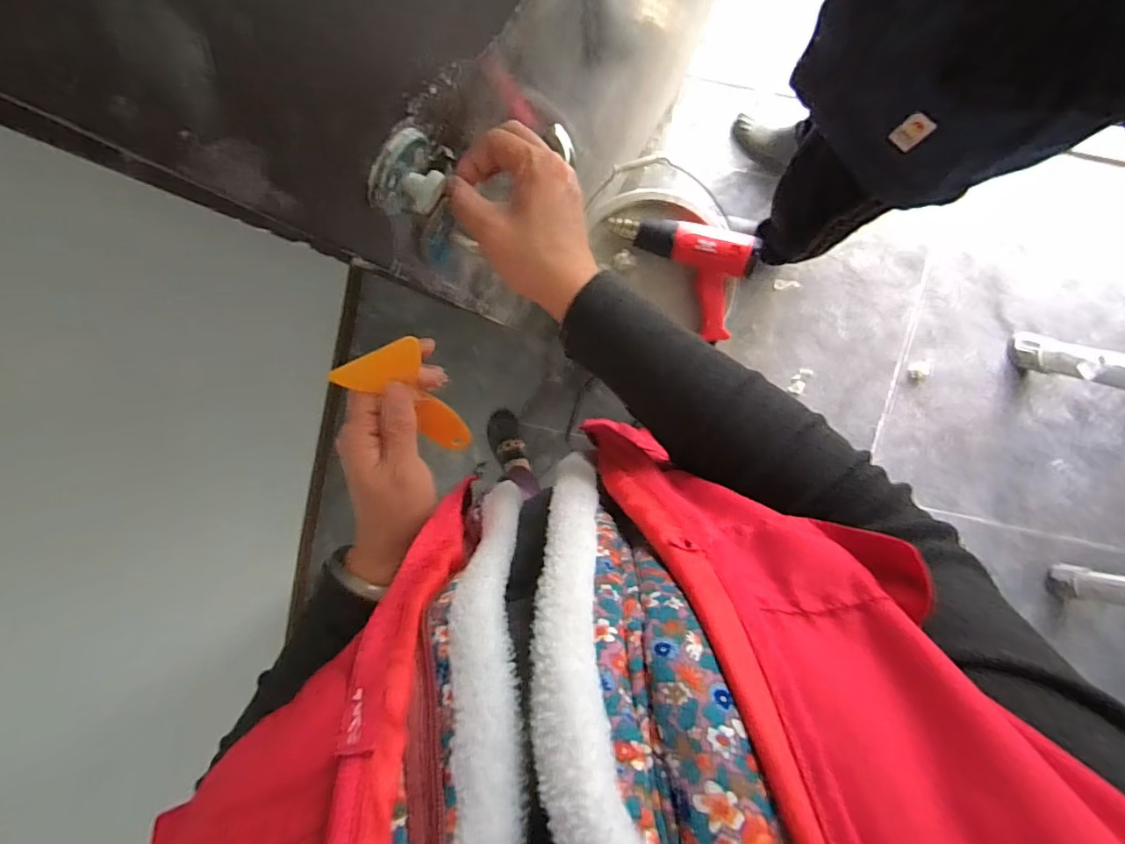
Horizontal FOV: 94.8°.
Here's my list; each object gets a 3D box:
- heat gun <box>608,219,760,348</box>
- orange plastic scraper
[{"bbox_3d":[0.237,-0.311,1.087,0.296,0.080,0.212,21,124,18],"label":"heat gun"},{"bbox_3d":[-0.108,-0.010,0.370,0.057,0.126,0.015,-15,62,3],"label":"orange plastic scraper"}]

